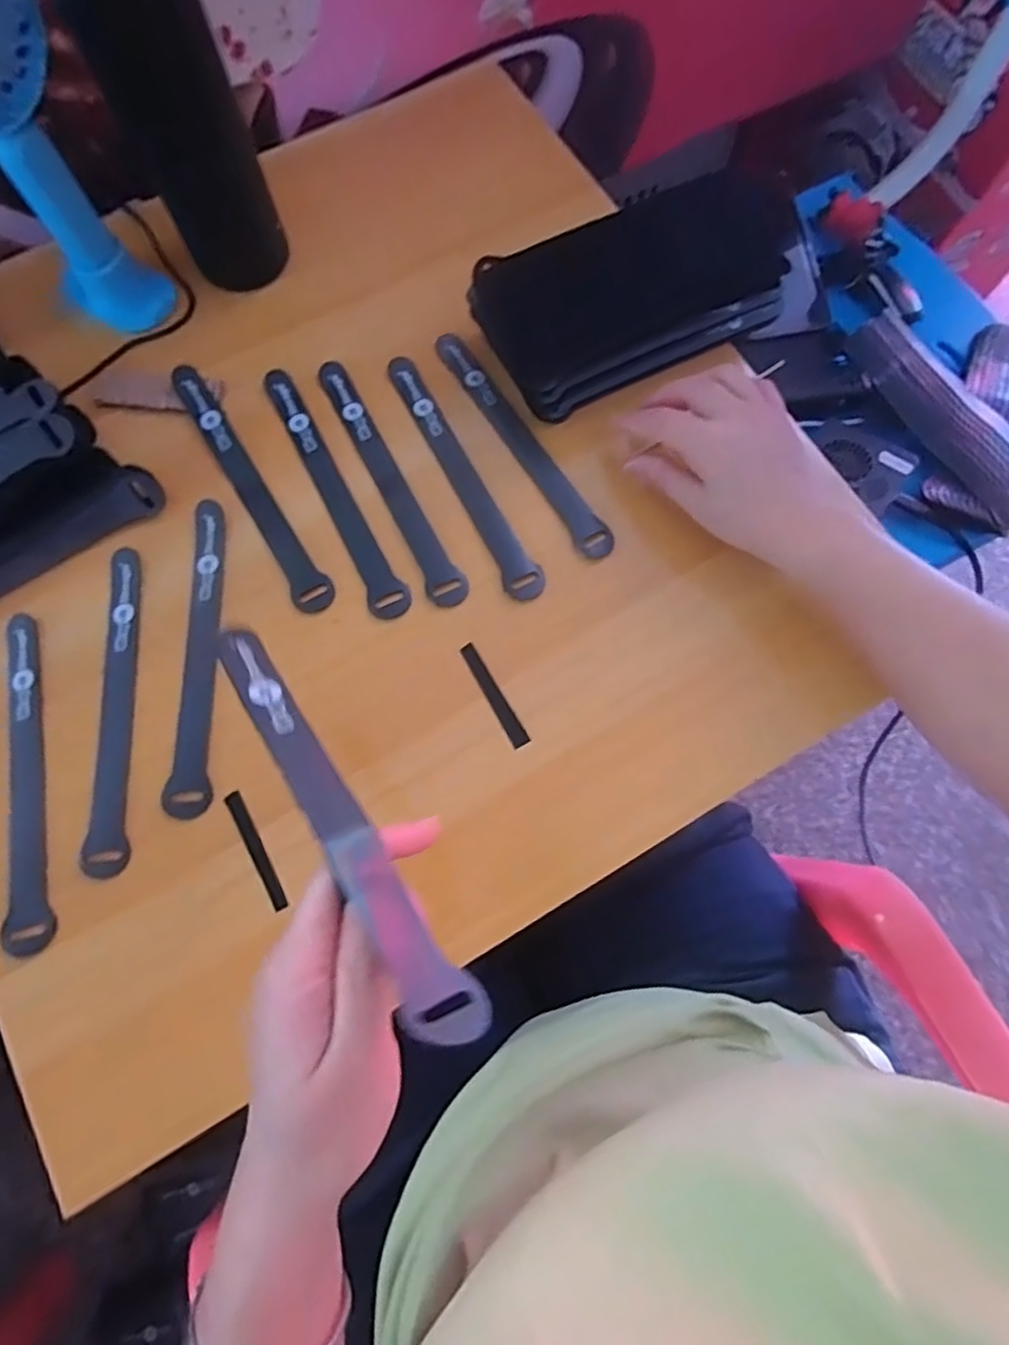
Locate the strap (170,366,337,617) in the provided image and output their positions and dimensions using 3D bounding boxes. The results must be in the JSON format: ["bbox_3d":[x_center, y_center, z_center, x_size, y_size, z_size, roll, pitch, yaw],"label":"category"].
[{"bbox_3d":[-0.171,-0.125,0.444,0.024,0.006,0.207,-32,76,-10],"label":"strap"}]

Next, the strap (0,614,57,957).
[{"bbox_3d":[-0.283,0.059,0.394,0.023,0.005,0.200,-12,74,-5],"label":"strap"}]

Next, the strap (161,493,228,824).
[{"bbox_3d":[-0.189,-0.013,0.413,0.025,0.005,0.199,-3,73,-2],"label":"strap"}]

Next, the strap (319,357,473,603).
[{"bbox_3d":[-0.080,-0.132,0.448,0.025,0.005,0.206,-28,75,-9],"label":"strap"}]

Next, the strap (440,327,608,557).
[{"bbox_3d":[0.011,-0.161,0.460,0.023,0.005,0.204,-31,74,-5],"label":"strap"}]

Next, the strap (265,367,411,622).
[{"bbox_3d":[-0.116,-0.122,0.446,0.024,0.005,0.204,-28,75,-9],"label":"strap"}]

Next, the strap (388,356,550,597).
[{"bbox_3d":[-0.031,-0.136,0.448,0.025,0.004,0.205,-28,75,-9],"label":"strap"}]

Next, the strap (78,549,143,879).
[{"bbox_3d":[-0.236,0.019,0.405,0.024,0.004,0.200,-5,73,-3],"label":"strap"}]

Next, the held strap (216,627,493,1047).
[{"bbox_3d":[-0.066,0.046,0.247,0.019,0.013,0.192,-35,57,-11],"label":"held strap"}]

